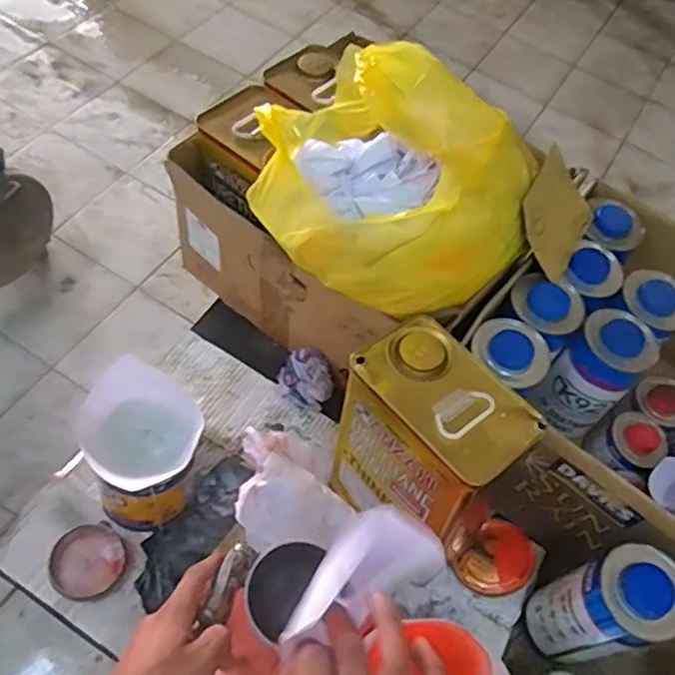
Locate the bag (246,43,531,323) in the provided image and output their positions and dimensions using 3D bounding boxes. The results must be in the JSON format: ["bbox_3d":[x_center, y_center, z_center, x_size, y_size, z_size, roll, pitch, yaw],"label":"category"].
[{"bbox_3d":[0.078,-0.172,0.688,0.271,0.149,0.278,22,58,5],"label":"bag"}]

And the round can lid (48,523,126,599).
[{"bbox_3d":[-0.265,0.237,0.695,0.072,0.011,0.075,4,58,-6],"label":"round can lid"}]

